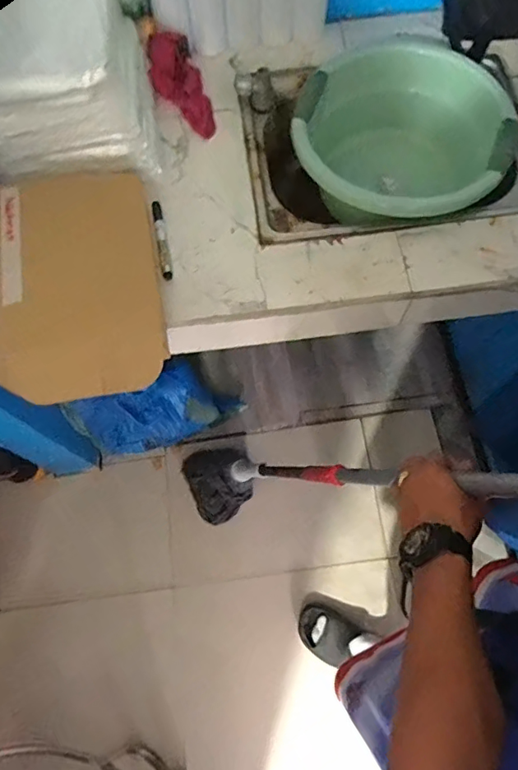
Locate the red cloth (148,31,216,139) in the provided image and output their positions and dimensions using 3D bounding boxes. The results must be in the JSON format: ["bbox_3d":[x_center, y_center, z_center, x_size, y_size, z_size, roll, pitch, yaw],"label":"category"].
[{"bbox_3d":[-0.128,-0.509,0.871,0.085,0.032,0.177,-30,101,-10],"label":"red cloth"}]

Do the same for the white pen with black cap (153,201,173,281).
[{"bbox_3d":[-0.150,-0.226,0.790,0.015,0.010,0.141,-10,70,-3],"label":"white pen with black cap"}]

